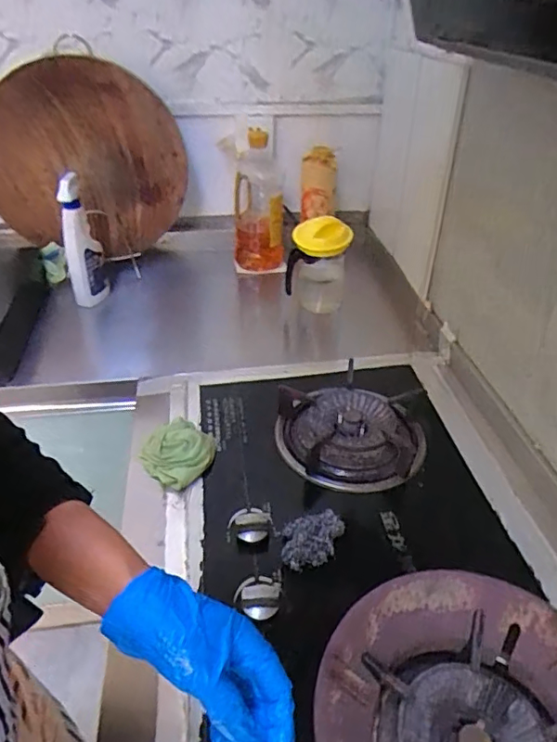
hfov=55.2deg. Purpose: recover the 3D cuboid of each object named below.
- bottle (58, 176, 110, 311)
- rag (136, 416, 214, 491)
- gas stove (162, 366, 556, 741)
[{"bbox_3d":[-0.375,-0.240,1.016,0.071,0.234,0.060,-12,38,-17],"label":"bottle"},{"bbox_3d":[-0.133,0.105,0.715,0.091,0.038,0.102,-25,43,-31],"label":"rag"},{"bbox_3d":[0.081,0.186,0.557,0.367,0.096,0.705,-3,36,-5],"label":"gas stove"}]

